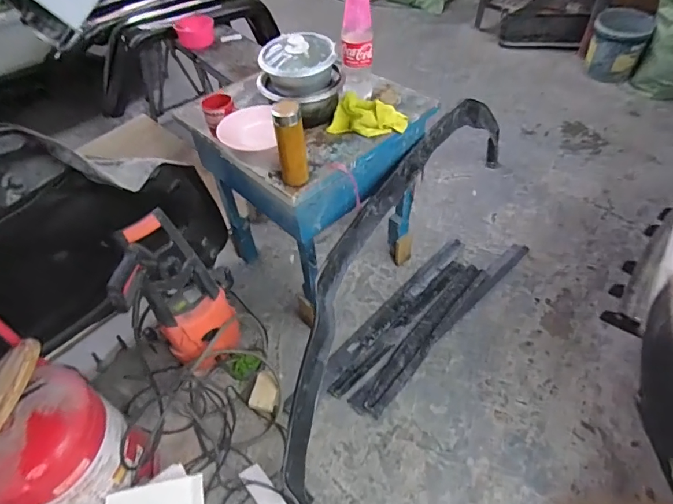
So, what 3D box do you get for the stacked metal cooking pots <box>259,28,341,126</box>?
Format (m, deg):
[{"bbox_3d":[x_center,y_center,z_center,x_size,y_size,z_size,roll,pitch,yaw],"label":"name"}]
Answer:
[{"bbox_3d":[-0.099,-0.515,1.319,0.198,0.197,0.214,-3,49,3],"label":"stacked metal cooking pots"}]

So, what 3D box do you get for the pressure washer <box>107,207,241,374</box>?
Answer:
[{"bbox_3d":[-0.447,0.168,1.379,0.268,0.689,0.253,-30,53,-19],"label":"pressure washer"}]

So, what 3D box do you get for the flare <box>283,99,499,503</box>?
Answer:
[{"bbox_3d":[0.257,-0.072,1.575,0.170,0.510,1.761,21,54,22],"label":"flare"}]

